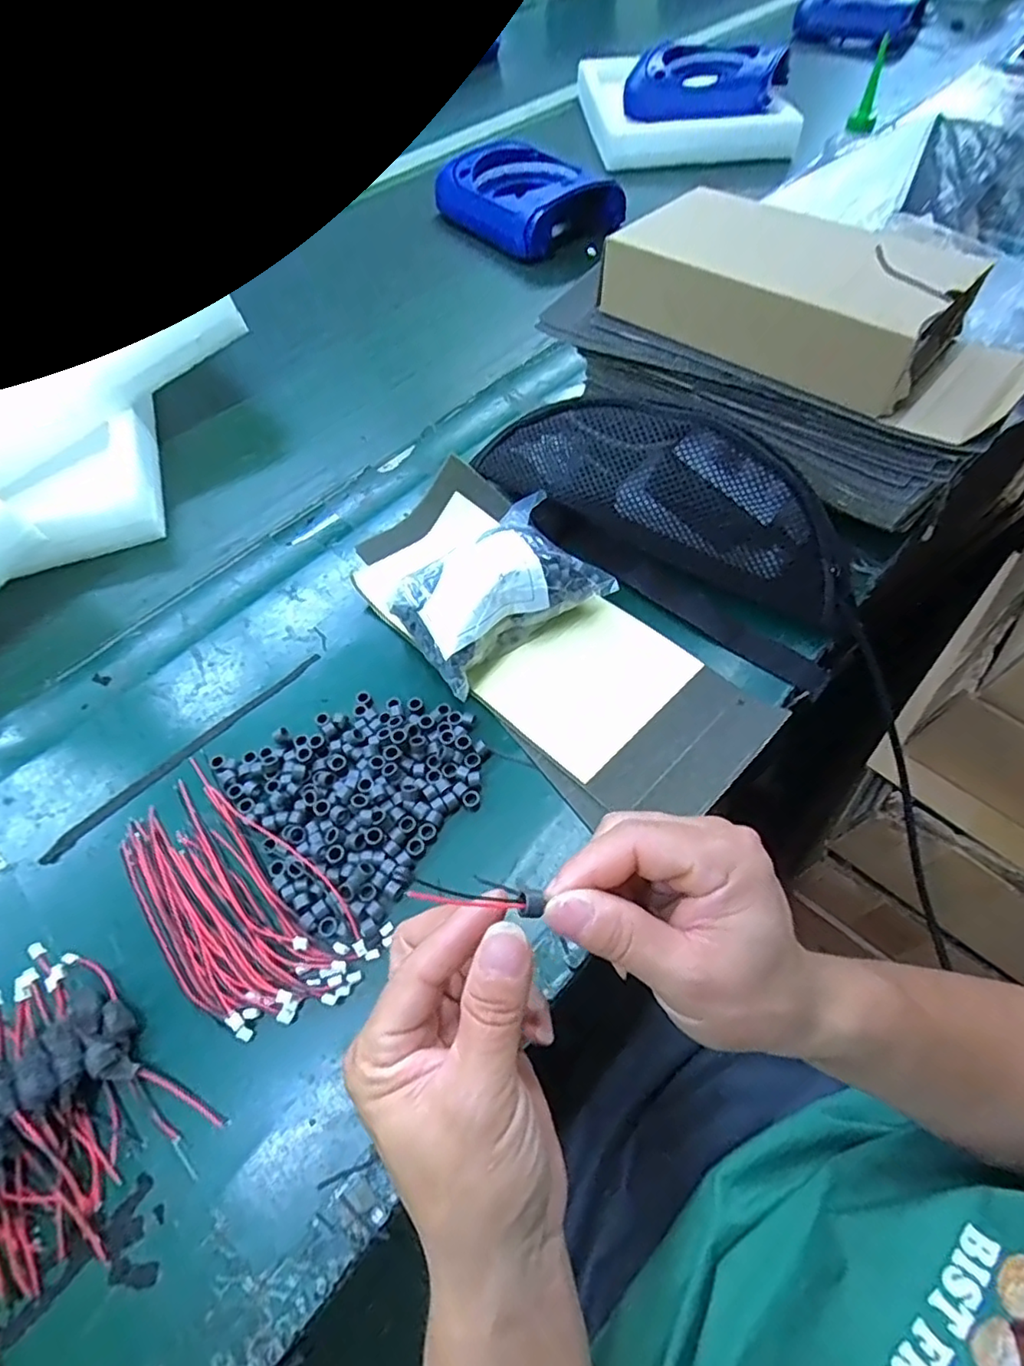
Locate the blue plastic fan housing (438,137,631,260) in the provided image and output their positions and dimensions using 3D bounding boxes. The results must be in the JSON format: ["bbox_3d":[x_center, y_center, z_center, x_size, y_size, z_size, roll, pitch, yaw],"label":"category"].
[{"bbox_3d":[0.027,-0.616,0.795,0.144,0.084,0.242,-37,64,-20],"label":"blue plastic fan housing"}]

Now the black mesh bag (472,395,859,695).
[{"bbox_3d":[0.110,-0.123,0.435,0.281,0.107,0.085,34,64,24],"label":"black mesh bag"}]

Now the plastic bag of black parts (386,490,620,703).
[{"bbox_3d":[-0.010,-0.063,0.427,0.135,0.056,0.096,-35,60,-18],"label":"plastic bag of black parts"}]

